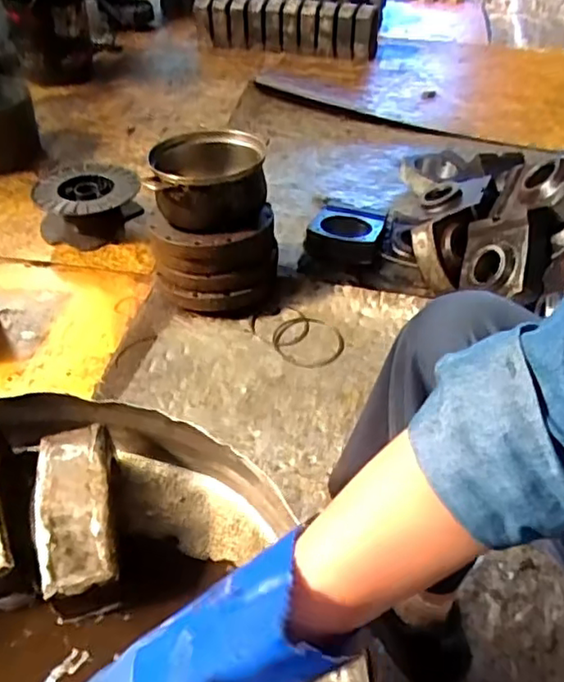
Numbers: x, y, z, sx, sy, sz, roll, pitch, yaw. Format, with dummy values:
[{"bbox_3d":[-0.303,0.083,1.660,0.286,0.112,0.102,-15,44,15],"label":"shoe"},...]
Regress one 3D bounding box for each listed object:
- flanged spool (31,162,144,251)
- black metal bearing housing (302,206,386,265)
[{"bbox_3d":[-0.412,-0.294,1.352,0.213,0.112,0.193,-18,45,-13],"label":"flanged spool"},{"bbox_3d":[0.119,-0.197,1.200,0.130,0.062,0.120,13,43,12],"label":"black metal bearing housing"}]

